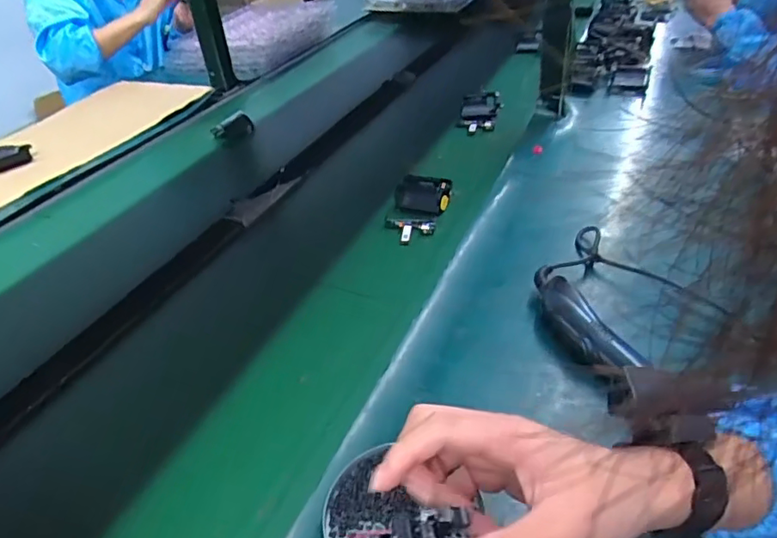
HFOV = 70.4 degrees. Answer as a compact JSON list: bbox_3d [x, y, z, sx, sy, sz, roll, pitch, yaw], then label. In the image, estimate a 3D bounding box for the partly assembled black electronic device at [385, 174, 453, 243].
[{"bbox_3d":[0.039,-0.085,0.740,0.075,0.036,0.111,8,39,16],"label":"partly assembled black electronic device"}]

